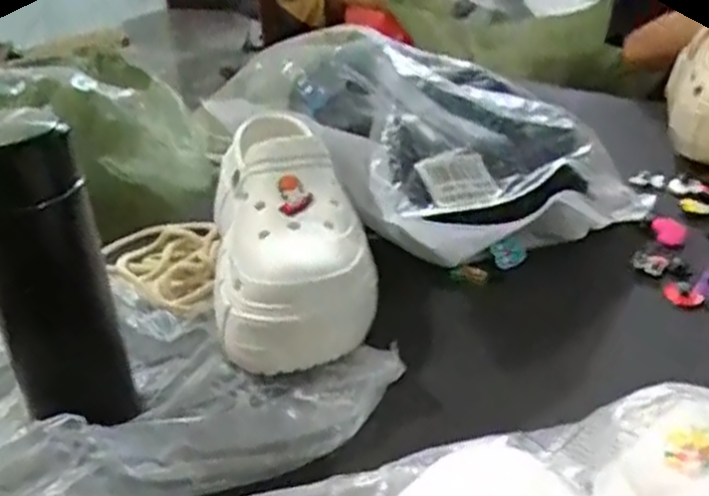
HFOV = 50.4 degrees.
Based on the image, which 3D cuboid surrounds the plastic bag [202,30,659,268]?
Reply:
[{"bbox_3d":[0.084,-0.077,0.620,0.266,0.150,0.218,-21,34,-27],"label":"plastic bag"}]

